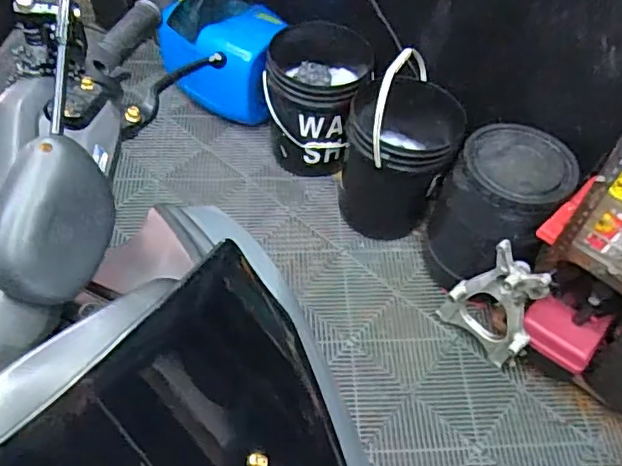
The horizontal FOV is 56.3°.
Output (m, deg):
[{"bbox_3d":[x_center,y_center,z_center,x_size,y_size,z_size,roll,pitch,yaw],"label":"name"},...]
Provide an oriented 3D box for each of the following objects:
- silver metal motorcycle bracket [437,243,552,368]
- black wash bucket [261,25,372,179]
[{"bbox_3d":[0.451,0.174,1.401,0.116,0.350,0.213,-31,63,-22],"label":"silver metal motorcycle bracket"},{"bbox_3d":[0.015,-0.398,1.743,0.290,0.339,0.310,1,56,-2],"label":"black wash bucket"}]

